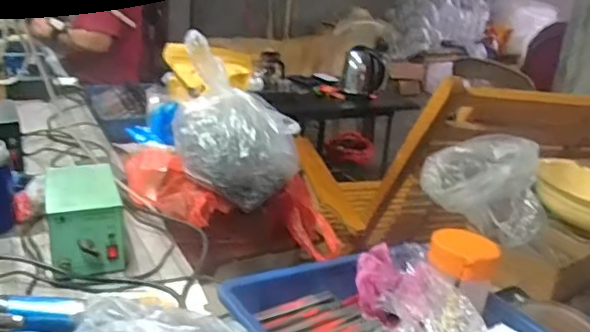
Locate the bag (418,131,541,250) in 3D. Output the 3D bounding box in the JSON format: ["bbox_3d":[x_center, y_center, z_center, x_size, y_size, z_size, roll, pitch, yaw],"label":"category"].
[{"bbox_3d":[0.269,0.025,0.827,0.168,0.106,0.128,13,21,21],"label":"bag"}]

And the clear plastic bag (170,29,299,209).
[{"bbox_3d":[-0.110,-0.079,1.021,0.211,0.252,0.181,15,22,25],"label":"clear plastic bag"}]

